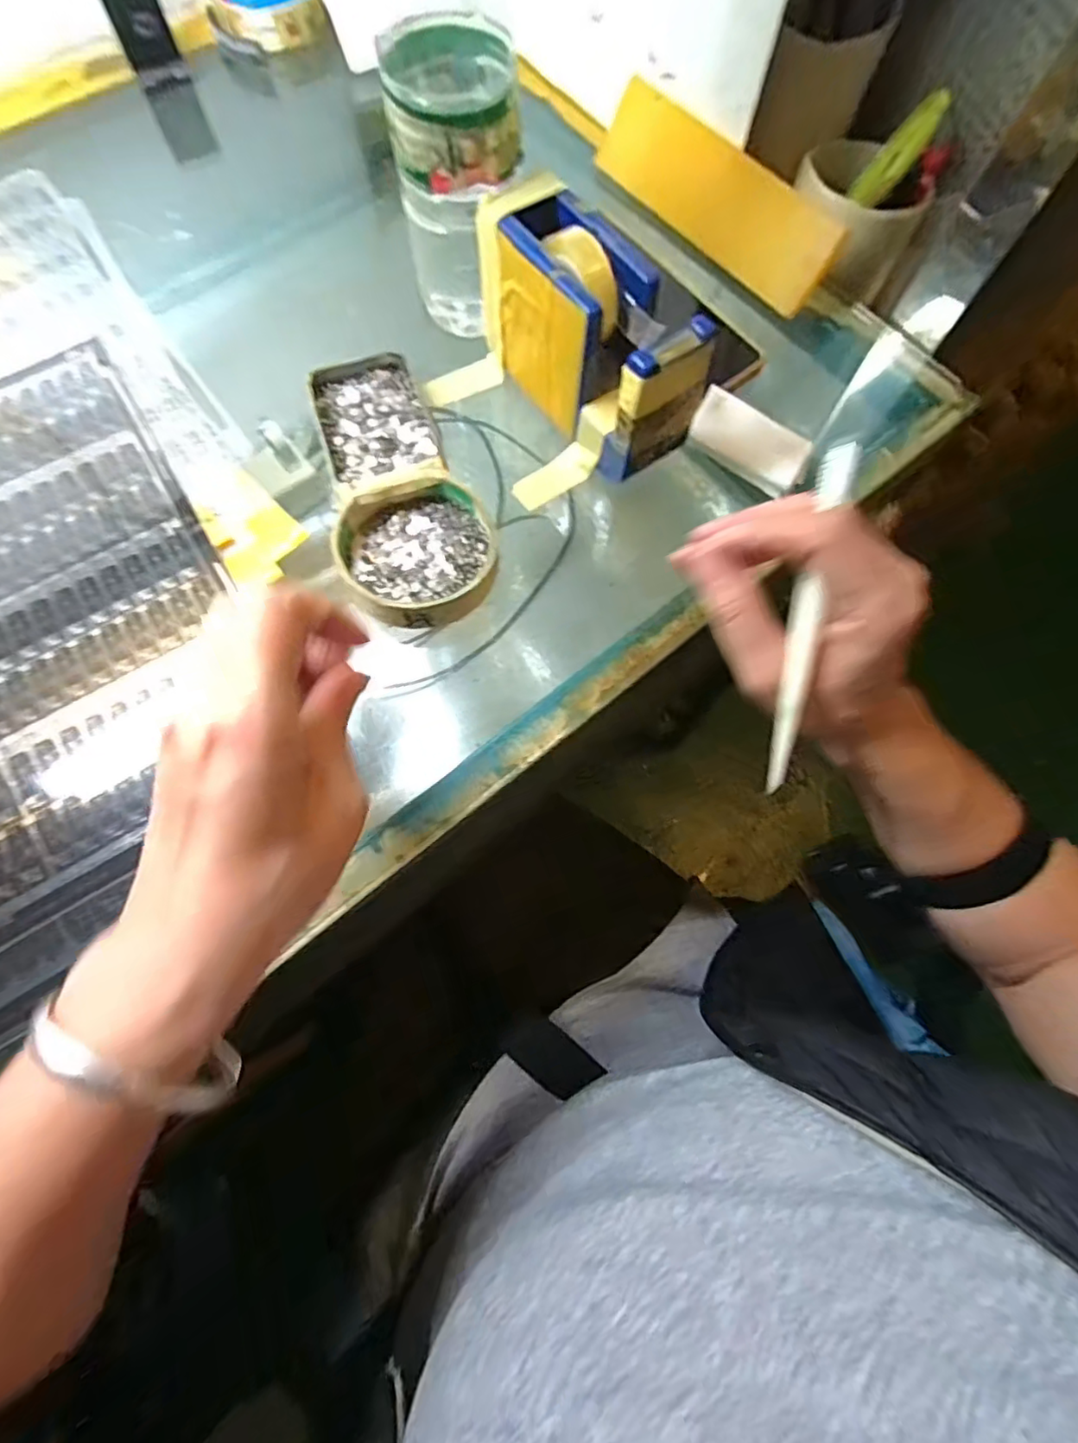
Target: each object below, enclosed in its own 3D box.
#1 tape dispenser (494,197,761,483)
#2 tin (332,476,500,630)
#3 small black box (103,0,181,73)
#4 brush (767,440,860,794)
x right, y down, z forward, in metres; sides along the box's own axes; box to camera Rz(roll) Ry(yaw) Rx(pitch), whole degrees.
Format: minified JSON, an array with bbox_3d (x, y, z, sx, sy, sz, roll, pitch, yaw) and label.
[{"bbox_3d":[0.031,-0.194,0.309,0.050,0.080,0.139,-37,76,-12],"label":"tape dispenser"},{"bbox_3d":[-0.063,-0.088,0.305,0.079,0.018,0.078,0,72,-1],"label":"tin"},{"bbox_3d":[-0.288,-0.505,0.421,0.036,0.048,0.025,-24,74,-9],"label":"small black box"},{"bbox_3d":[0.104,-0.036,0.230,0.011,0.006,0.134,6,102,1],"label":"brush"}]

